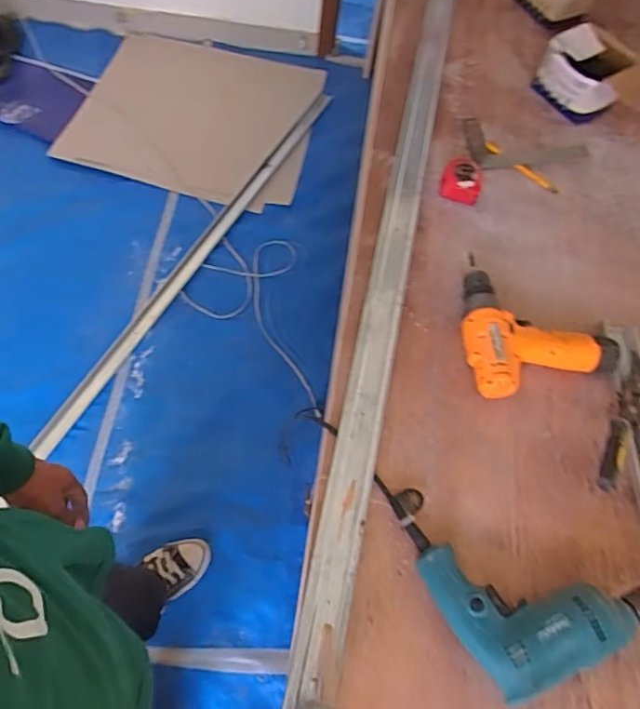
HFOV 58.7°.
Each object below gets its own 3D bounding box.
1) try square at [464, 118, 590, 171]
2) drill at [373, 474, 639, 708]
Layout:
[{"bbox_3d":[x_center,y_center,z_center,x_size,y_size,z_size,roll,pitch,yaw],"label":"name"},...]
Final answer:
[{"bbox_3d":[0.347,-0.348,0.956,0.204,0.020,0.100,-1,64,-3],"label":"try square"},{"bbox_3d":[0.194,0.269,0.613,0.323,0.062,0.166,21,65,7],"label":"drill"}]

